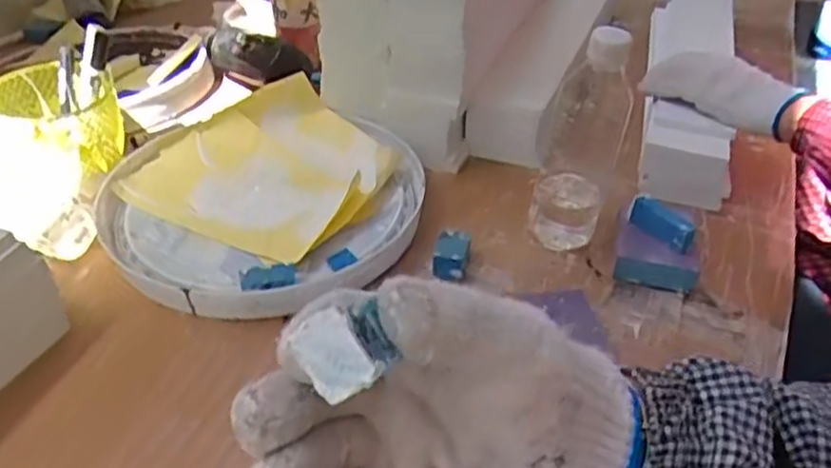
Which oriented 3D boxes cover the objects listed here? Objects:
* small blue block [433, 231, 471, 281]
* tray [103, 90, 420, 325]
[{"bbox_3d":[0.033,0.021,0.638,0.030,0.028,0.042,5,39,7],"label":"small blue block"},{"bbox_3d":[-0.150,-0.039,0.690,0.294,0.050,0.288,0,39,0],"label":"tray"}]

